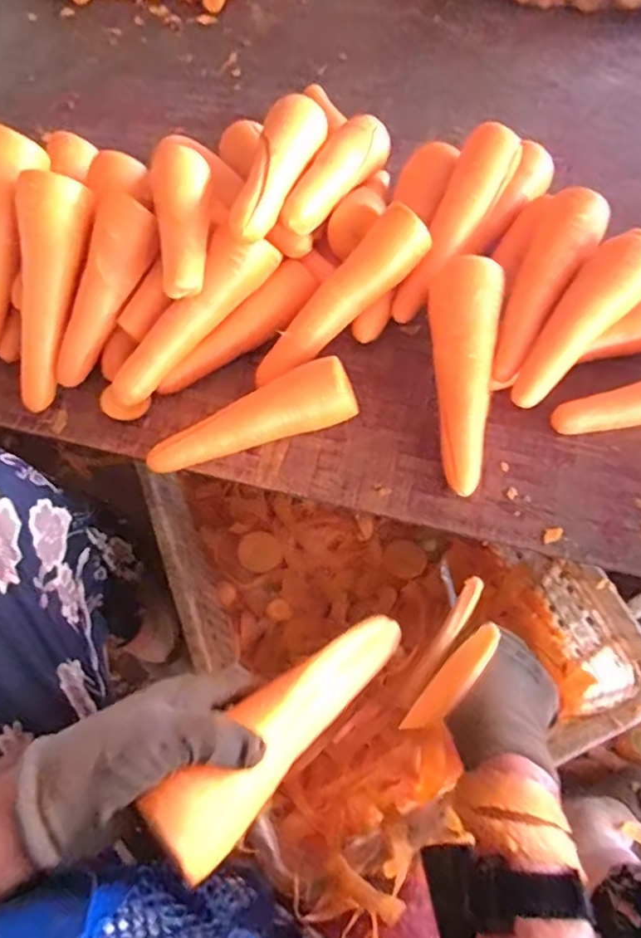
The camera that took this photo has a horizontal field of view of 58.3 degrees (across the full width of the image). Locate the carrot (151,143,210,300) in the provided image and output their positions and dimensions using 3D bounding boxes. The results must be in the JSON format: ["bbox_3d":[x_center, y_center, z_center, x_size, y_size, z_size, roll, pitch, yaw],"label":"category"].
[{"bbox_3d":[-0.122,-0.216,0.503,0.049,0.042,0.138,-2,87,2],"label":"carrot"}]

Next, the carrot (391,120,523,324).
[{"bbox_3d":[0.128,-0.236,0.552,0.058,0.041,0.216,30,88,18],"label":"carrot"}]

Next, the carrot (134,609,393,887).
[{"bbox_3d":[-0.015,0.153,0.364,0.044,0.038,0.209,38,40,20],"label":"carrot"}]

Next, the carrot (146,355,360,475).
[{"bbox_3d":[-0.061,-0.045,0.504,0.183,0.054,0.045,-15,62,-4],"label":"carrot"}]

